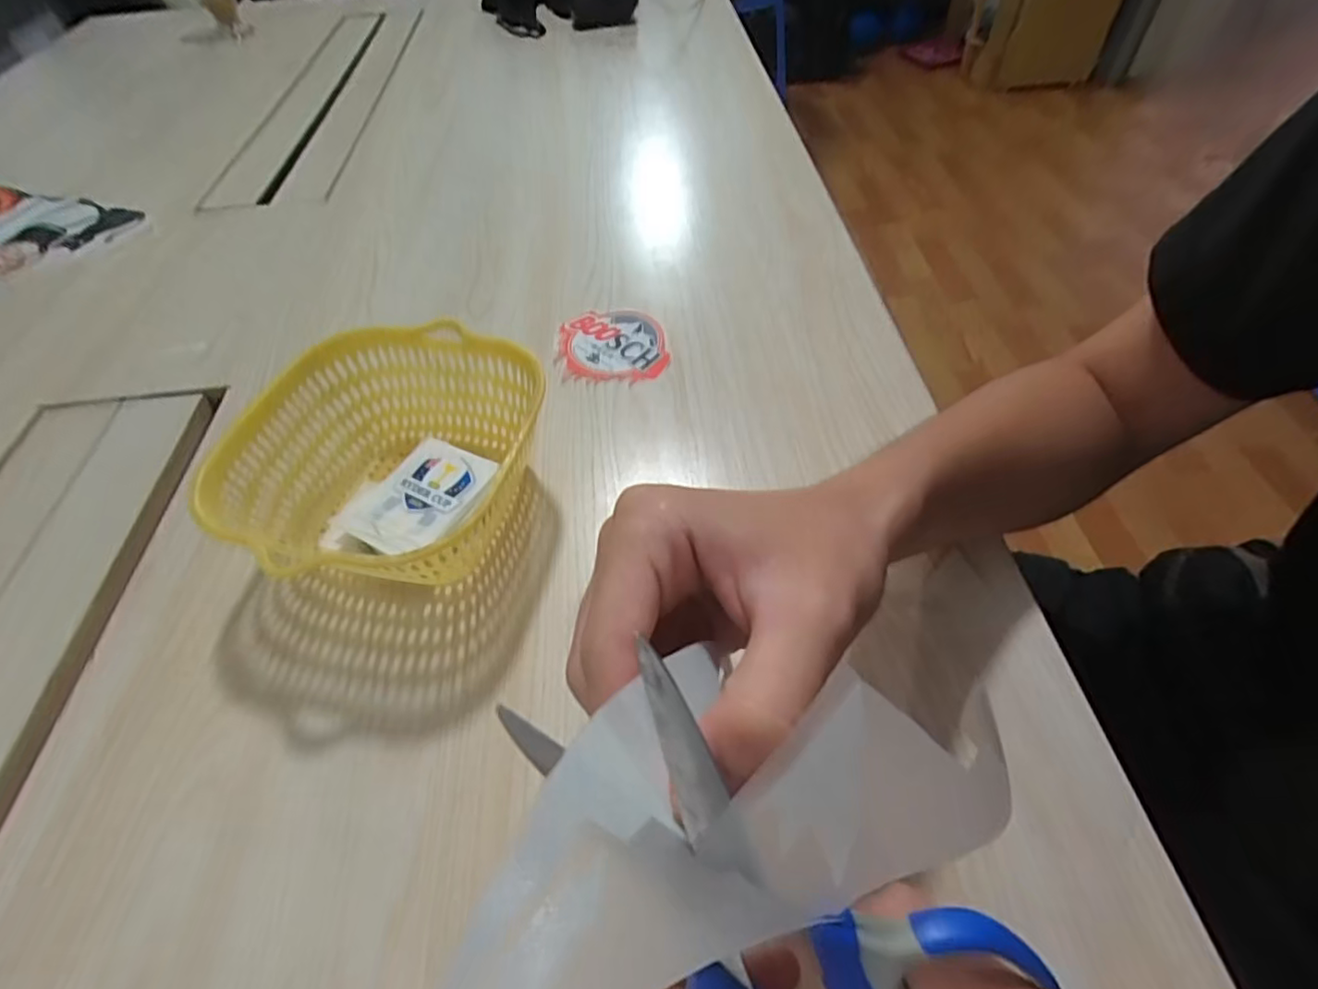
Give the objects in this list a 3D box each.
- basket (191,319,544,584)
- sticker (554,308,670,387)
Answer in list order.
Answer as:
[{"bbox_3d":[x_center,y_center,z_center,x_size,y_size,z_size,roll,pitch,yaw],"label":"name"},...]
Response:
[{"bbox_3d":[-0.157,-0.017,0.359,0.155,0.073,0.166,-2,51,3],"label":"basket"},{"bbox_3d":[-0.036,-0.116,0.468,0.082,0.004,0.078,-2,51,4],"label":"sticker"}]

